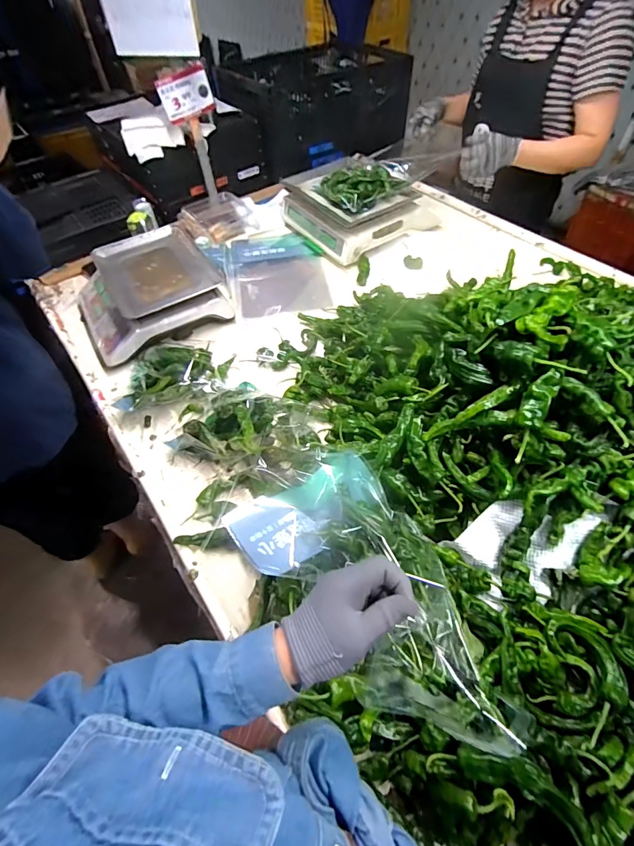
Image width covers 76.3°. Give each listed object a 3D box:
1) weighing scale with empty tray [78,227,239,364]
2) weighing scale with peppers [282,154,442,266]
[{"bbox_3d":[-0.413,-0.324,0.979,0.325,0.100,0.321,-31,56,-17],"label":"weighing scale with empty tray"},{"bbox_3d":[0.123,-0.662,1.166,0.353,0.167,0.327,-30,56,-17],"label":"weighing scale with peppers"}]

